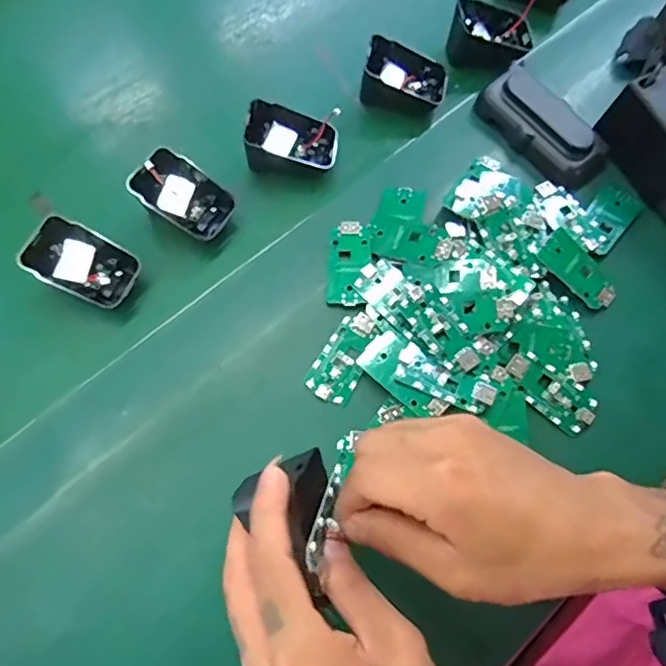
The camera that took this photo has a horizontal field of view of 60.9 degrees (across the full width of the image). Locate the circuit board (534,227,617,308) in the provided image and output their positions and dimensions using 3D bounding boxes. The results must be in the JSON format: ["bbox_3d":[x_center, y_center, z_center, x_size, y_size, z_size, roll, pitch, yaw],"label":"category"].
[{"bbox_3d":[0.175,-0.044,0.403,0.062,0.005,0.030,44,73,-1],"label":"circuit board"}]

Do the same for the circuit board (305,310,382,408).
[{"bbox_3d":[0.008,0.016,0.381,0.031,0.007,0.063,26,70,9],"label":"circuit board"}]

